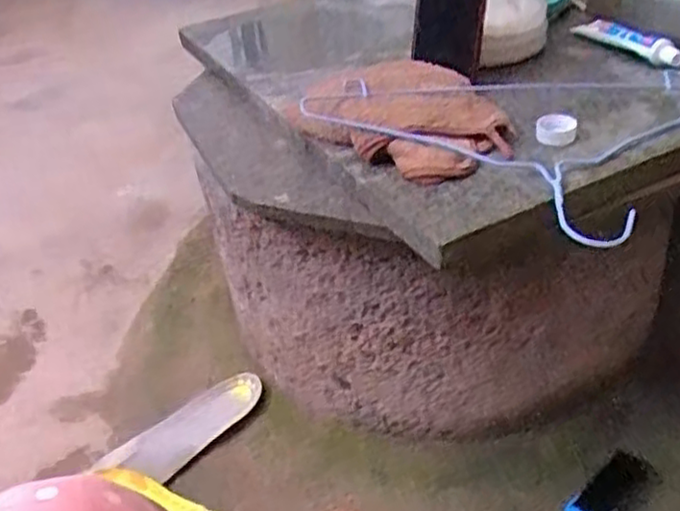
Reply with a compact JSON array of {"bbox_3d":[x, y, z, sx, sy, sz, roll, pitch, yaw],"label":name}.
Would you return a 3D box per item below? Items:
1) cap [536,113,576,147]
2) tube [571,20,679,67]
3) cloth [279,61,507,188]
[{"bbox_3d":[0.191,-0.113,0.634,0.035,0.011,0.038,-5,34,3],"label":"cap"},{"bbox_3d":[0.306,-0.234,0.775,0.036,0.017,0.172,-17,36,-15],"label":"tube"},{"bbox_3d":[0.057,-0.131,0.654,0.163,0.051,0.185,-22,37,-21],"label":"cloth"}]

